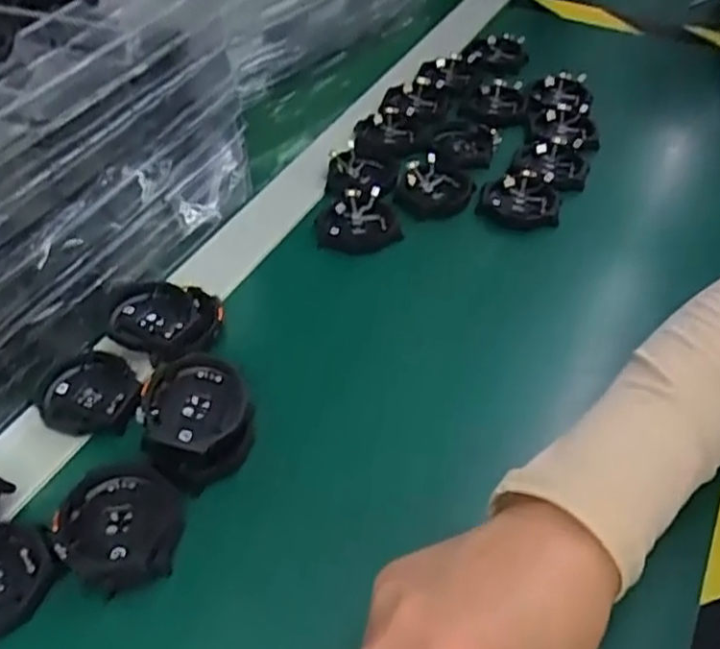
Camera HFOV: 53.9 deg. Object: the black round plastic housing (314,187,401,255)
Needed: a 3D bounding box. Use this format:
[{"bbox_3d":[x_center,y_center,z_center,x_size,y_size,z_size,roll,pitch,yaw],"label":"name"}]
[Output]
[{"bbox_3d":[-0.001,-0.069,0.461,0.054,0.012,0.048,-1,46,-1],"label":"black round plastic housing"}]

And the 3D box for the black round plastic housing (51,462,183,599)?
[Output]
[{"bbox_3d":[-0.105,0.088,0.311,0.049,0.018,0.053,0,46,0],"label":"black round plastic housing"}]

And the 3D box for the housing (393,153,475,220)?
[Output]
[{"bbox_3d":[0.052,-0.096,0.487,0.051,0.011,0.057,10,47,10],"label":"housing"}]

